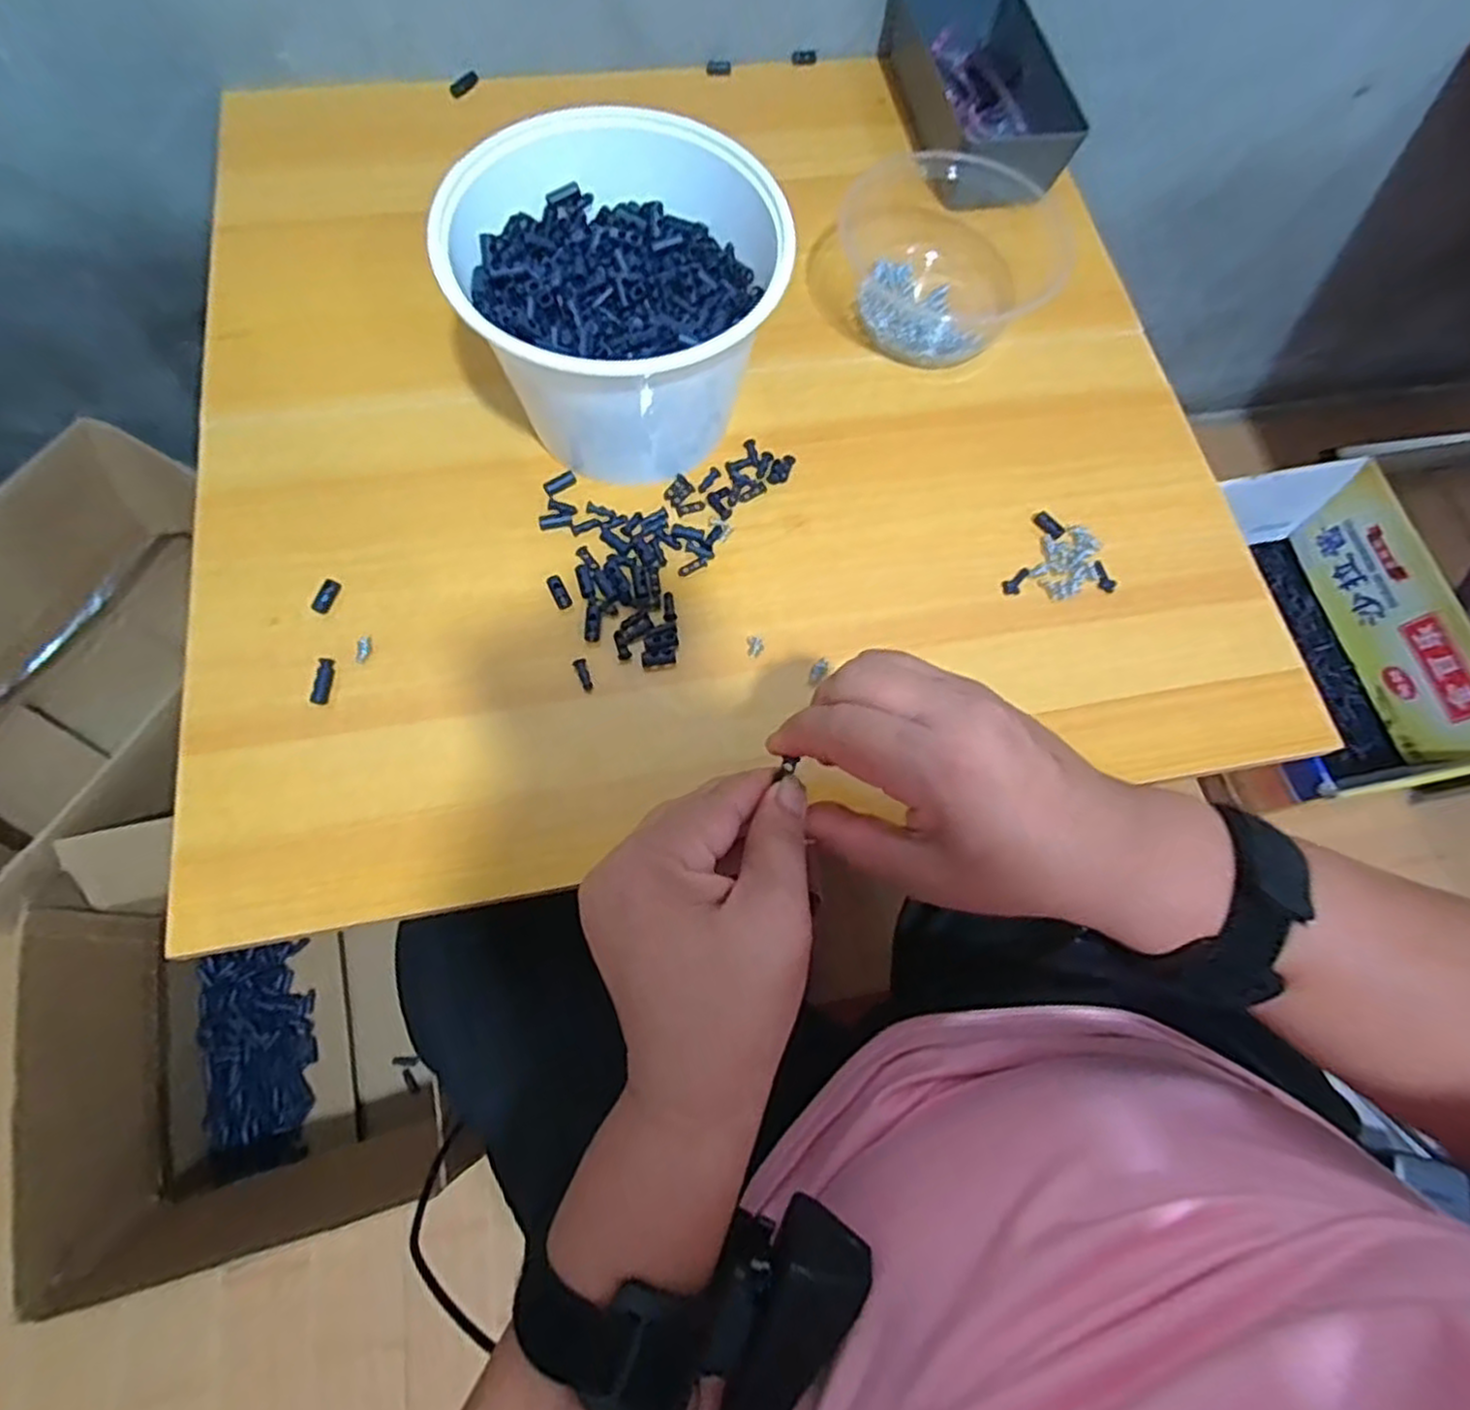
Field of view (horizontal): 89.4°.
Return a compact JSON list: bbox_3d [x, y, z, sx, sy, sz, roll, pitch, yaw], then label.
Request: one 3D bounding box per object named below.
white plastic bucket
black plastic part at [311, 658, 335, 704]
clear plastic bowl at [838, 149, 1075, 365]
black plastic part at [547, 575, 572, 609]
[{"bbox_3d":[-0.063,-0.217,0.406,0.159,0.114,0.154,1,70,-3],"label":"white plastic bucket"},{"bbox_3d":[-0.211,-0.012,0.381,0.007,0.005,0.024,4,70,-1],"label":"black plastic part"},{"bbox_3d":[0.142,-0.304,0.483,0.159,0.051,0.178,27,71,7],"label":"clear plastic bowl"},{"bbox_3d":[-0.096,-0.063,0.406,0.008,0.004,0.021,-25,73,-11],"label":"black plastic part"}]

